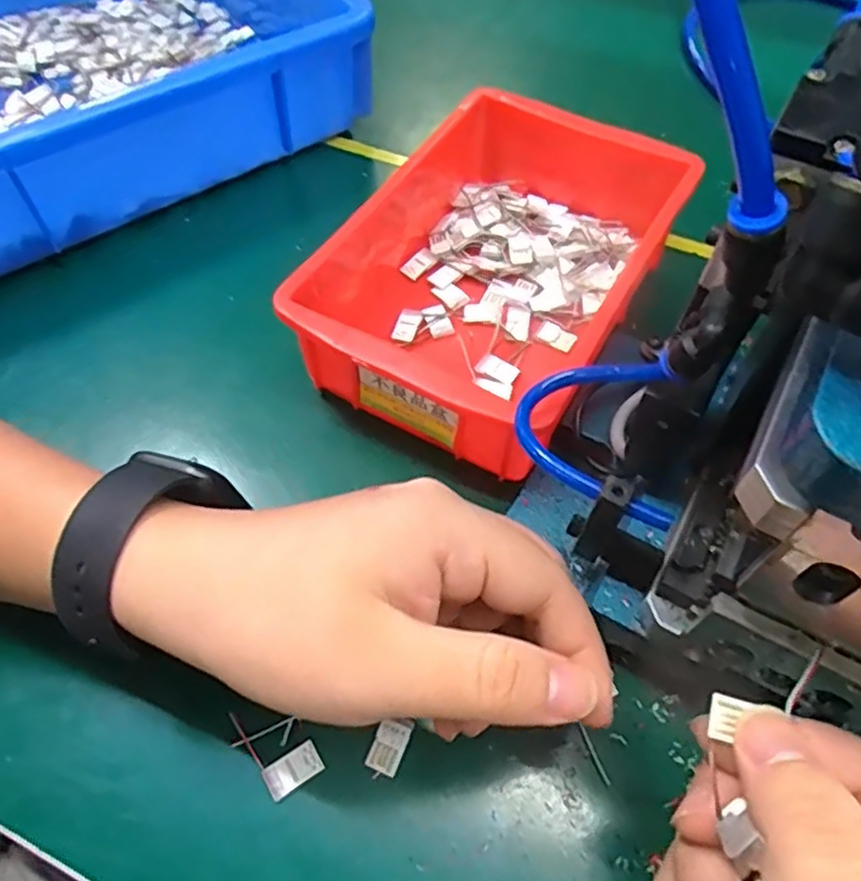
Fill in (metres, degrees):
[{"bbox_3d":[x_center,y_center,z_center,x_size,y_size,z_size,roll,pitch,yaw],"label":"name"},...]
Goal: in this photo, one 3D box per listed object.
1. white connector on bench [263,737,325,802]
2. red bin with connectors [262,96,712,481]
[{"bbox_3d":[-0.050,0.120,0.248,0.021,0.004,0.012,-31,63,-17],"label":"white connector on bench"},{"bbox_3d":[0.036,-0.093,0.346,0.133,0.056,0.212,31,64,18],"label":"red bin with connectors"}]

